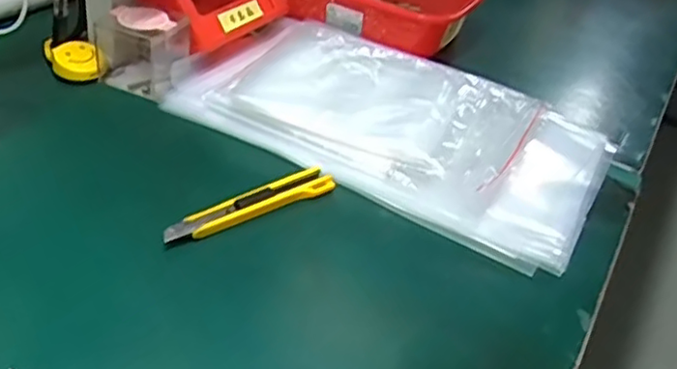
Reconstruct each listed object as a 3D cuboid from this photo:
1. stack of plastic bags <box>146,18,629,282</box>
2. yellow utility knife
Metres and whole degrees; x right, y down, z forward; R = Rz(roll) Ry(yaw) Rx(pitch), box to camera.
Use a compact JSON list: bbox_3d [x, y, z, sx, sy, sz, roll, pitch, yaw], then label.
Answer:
[{"bbox_3d":[0.039,-0.059,0.558,0.344,0.048,0.187,26,39,19],"label":"stack of plastic bags"},{"bbox_3d":[-0.059,0.014,0.465,0.124,0.013,0.023,-16,45,-32],"label":"yellow utility knife"}]

